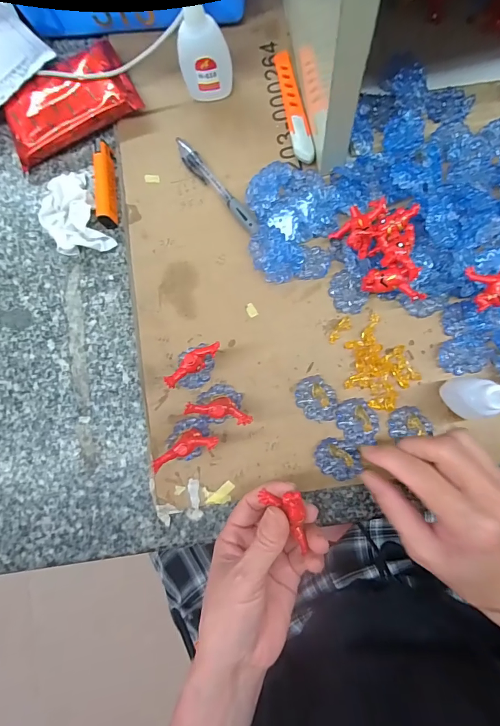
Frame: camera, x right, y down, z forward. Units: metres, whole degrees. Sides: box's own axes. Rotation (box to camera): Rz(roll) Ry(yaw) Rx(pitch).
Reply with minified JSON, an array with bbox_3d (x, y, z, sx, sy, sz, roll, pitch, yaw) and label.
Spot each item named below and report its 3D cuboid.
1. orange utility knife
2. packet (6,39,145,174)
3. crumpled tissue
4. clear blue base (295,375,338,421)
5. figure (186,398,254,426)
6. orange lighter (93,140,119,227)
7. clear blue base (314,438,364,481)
[{"bbox_3d":[0.041,-0.240,0.350,0.017,0.012,0.120,-12,82,5],"label":"orange utility knife"},{"bbox_3d":[-0.182,-0.265,0.372,0.130,0.025,0.097,-22,81,4],"label":"packet"},{"bbox_3d":[-0.170,-0.139,0.358,0.054,0.024,0.088,-26,81,3],"label":"crumpled tissue"},{"bbox_3d":[0.056,0.030,0.311,0.030,0.009,0.038,-37,81,1],"label":"clear blue base"},{"bbox_3d":[-0.020,0.036,0.296,0.047,0.052,0.017,12,85,8],"label":"figure"},{"bbox_3d":[-0.138,-0.172,0.358,0.013,0.017,0.081,-6,83,6],"label":"orange lighter"},{"bbox_3d":[0.071,0.077,0.303,0.036,0.010,0.030,21,86,9],"label":"clear blue base"}]

